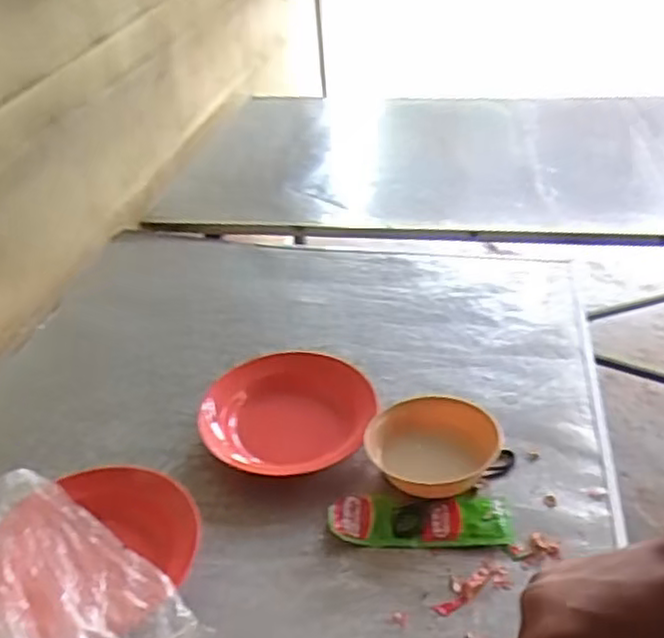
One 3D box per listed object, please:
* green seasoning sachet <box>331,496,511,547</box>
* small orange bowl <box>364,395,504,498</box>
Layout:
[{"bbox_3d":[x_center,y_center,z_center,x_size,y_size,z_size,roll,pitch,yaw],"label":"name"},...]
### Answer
[{"bbox_3d":[0.092,0.209,0.738,0.185,0.013,0.065,-2,34,5],"label":"green seasoning sachet"},{"bbox_3d":[0.114,0.140,0.789,0.142,0.043,0.127,6,35,16],"label":"small orange bowl"}]

